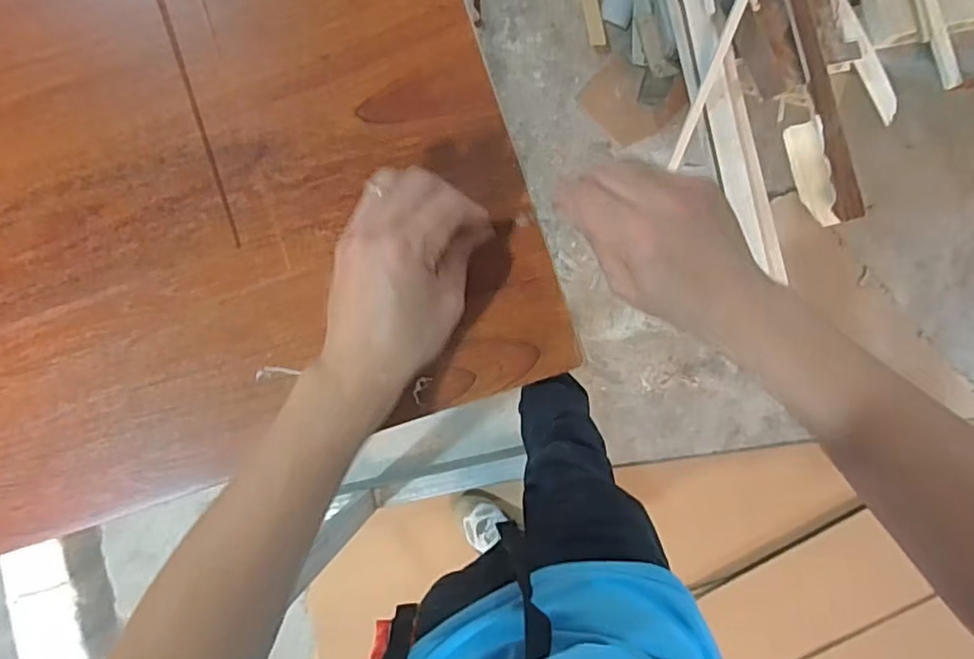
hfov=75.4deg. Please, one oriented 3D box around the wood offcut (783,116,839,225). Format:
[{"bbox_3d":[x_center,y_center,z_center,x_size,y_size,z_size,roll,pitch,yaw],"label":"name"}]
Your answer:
[{"bbox_3d":[0.521,-0.249,1.009,0.018,0.071,0.166,-16,97,-22],"label":"wood offcut"}]

